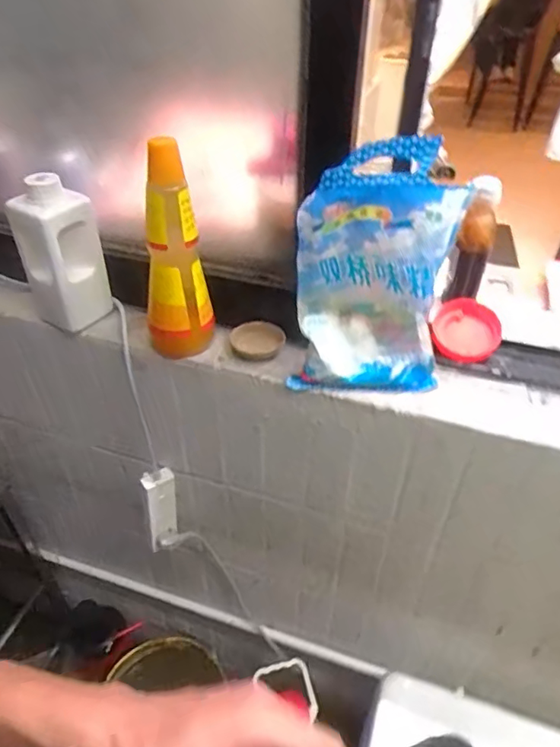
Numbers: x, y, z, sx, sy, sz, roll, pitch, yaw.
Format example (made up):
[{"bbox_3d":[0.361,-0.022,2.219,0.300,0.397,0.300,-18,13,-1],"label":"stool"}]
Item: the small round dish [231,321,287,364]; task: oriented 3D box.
[{"bbox_3d":[-0.031,-0.046,0.758,0.072,0.029,0.069,0,40,0],"label":"small round dish"}]

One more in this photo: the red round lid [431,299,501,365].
[{"bbox_3d":[0.258,-0.060,0.764,0.095,0.015,0.096,-6,65,13],"label":"red round lid"}]

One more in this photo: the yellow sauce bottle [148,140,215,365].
[{"bbox_3d":[-0.135,-0.147,0.685,0.080,0.280,0.070,-9,41,-11],"label":"yellow sauce bottle"}]

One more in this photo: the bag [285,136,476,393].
[{"bbox_3d":[0.108,-0.109,0.619,0.173,0.296,0.047,3,40,2],"label":"bag"}]

